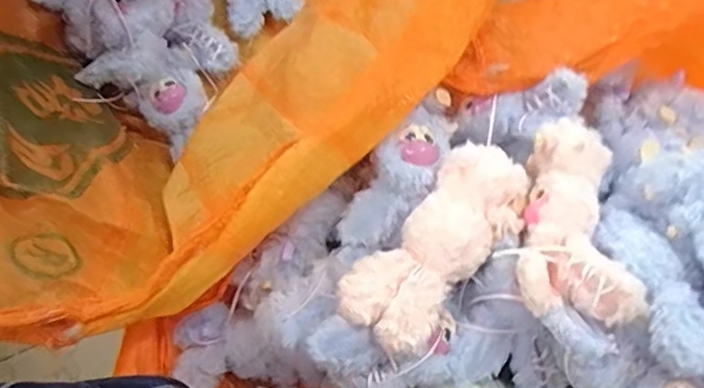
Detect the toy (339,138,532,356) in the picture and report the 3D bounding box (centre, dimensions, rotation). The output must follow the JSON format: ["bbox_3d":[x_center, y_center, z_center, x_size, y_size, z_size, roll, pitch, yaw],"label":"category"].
[{"bbox_3d":[0.091,0.053,0.611,0.106,0.063,0.233,41,71,13],"label":"toy"}]

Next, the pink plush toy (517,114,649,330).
[{"bbox_3d":[0.227,0.022,0.591,0.102,0.065,0.215,11,68,2],"label":"pink plush toy"}]

